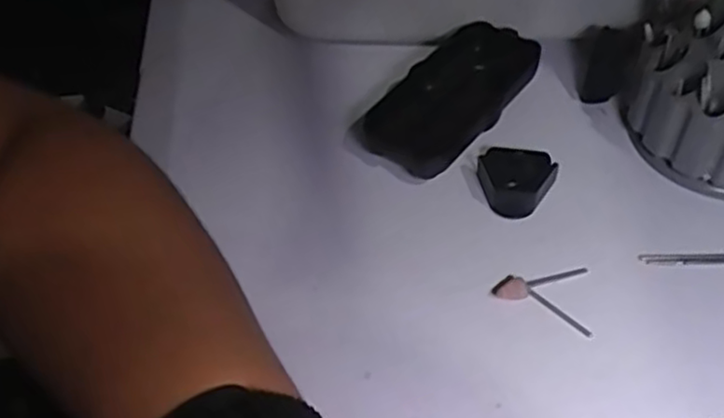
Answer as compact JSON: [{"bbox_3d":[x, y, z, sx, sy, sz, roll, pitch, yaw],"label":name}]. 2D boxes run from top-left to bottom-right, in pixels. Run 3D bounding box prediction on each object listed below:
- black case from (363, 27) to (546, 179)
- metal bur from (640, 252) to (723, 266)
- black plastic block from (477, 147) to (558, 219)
[{"bbox_3d":[0.052,-0.063,0.381,0.055,0.022,0.105,34,62,28],"label":"black case"},{"bbox_3d":[0.154,0.023,0.317,0.046,0.004,0.006,-1,51,5],"label":"metal bur"},{"bbox_3d":[0.080,-0.015,0.347,0.036,0.011,0.037,-10,51,-2],"label":"black plastic block"}]

